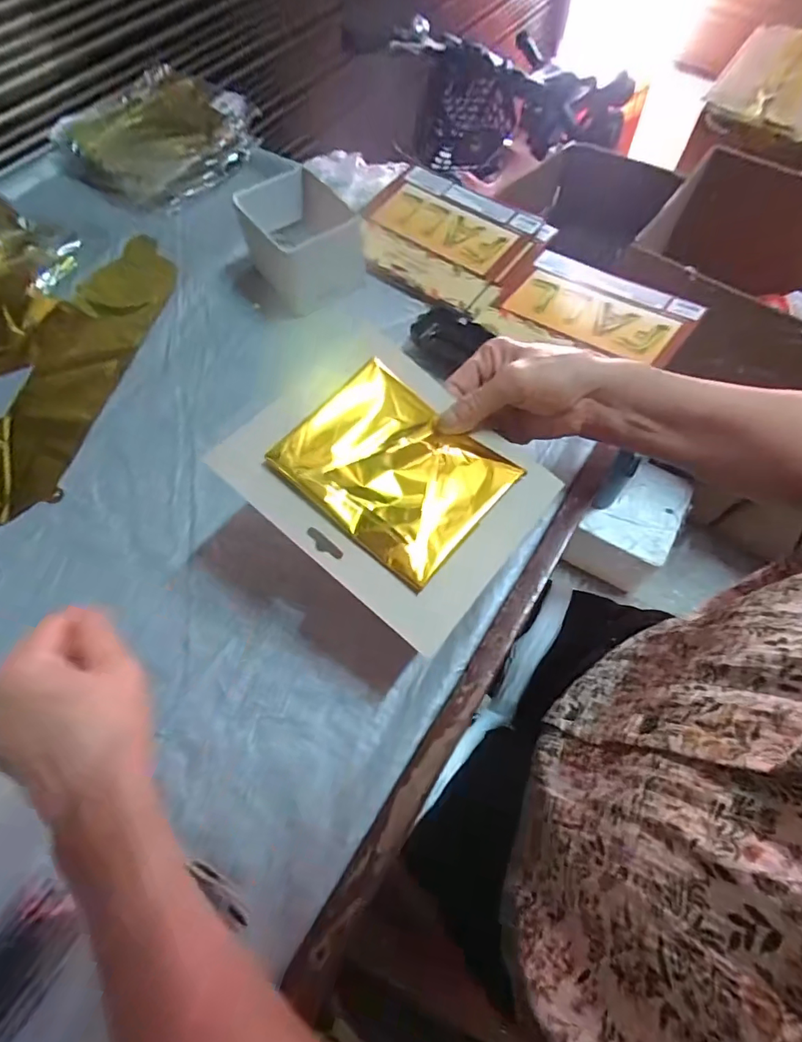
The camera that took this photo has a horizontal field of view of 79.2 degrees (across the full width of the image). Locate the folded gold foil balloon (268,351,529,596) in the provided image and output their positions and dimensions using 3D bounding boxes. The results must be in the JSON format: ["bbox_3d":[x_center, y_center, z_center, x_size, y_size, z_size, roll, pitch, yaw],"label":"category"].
[{"bbox_3d":[-0.003,-0.037,0.334,0.134,0.017,0.116,41,71,6],"label":"folded gold foil balloon"}]

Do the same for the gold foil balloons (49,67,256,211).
[{"bbox_3d":[-0.343,-0.535,0.661,0.252,0.047,0.213,36,69,17],"label":"gold foil balloons"}]

